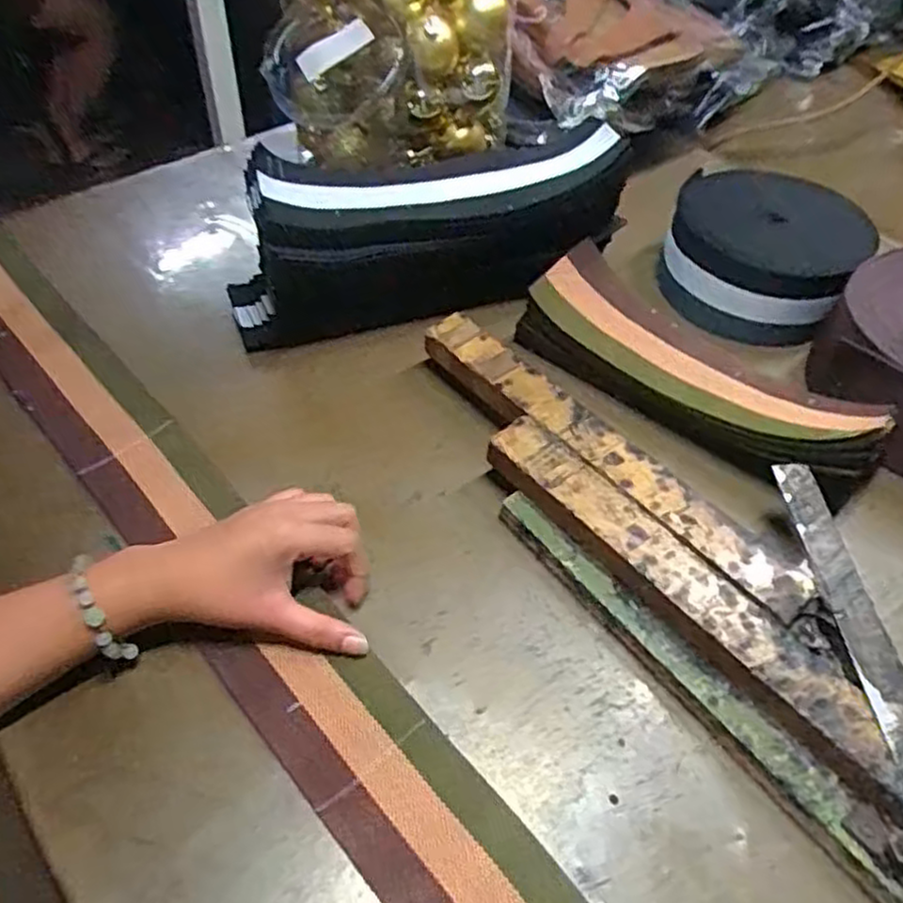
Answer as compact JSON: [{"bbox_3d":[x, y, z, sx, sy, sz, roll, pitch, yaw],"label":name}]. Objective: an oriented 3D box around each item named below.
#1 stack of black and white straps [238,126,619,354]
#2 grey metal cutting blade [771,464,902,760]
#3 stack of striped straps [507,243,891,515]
[{"bbox_3d":[-0.020,-0.175,0.611,0.314,0.125,0.075,-7,50,-9],"label":"stack of black and white straps"},{"bbox_3d":[0.230,0.080,0.435,0.028,0.006,0.173,-2,53,-4],"label":"grey metal cutting blade"},{"bbox_3d":[0.184,-0.057,0.563,0.274,0.069,0.089,38,57,26],"label":"stack of striped straps"}]

